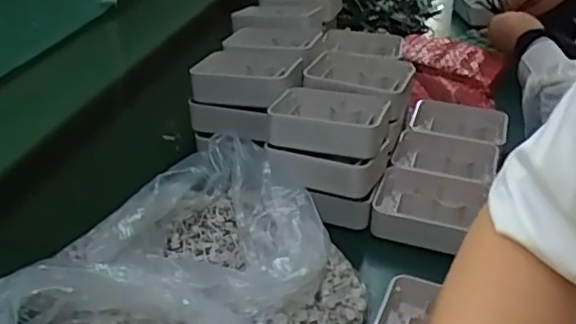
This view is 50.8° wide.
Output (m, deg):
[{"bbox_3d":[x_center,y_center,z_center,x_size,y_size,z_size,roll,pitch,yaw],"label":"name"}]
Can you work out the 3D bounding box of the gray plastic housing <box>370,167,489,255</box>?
[{"bbox_3d":[0.164,0.055,0.717,0.118,0.035,0.108,11,34,15],"label":"gray plastic housing"}]

